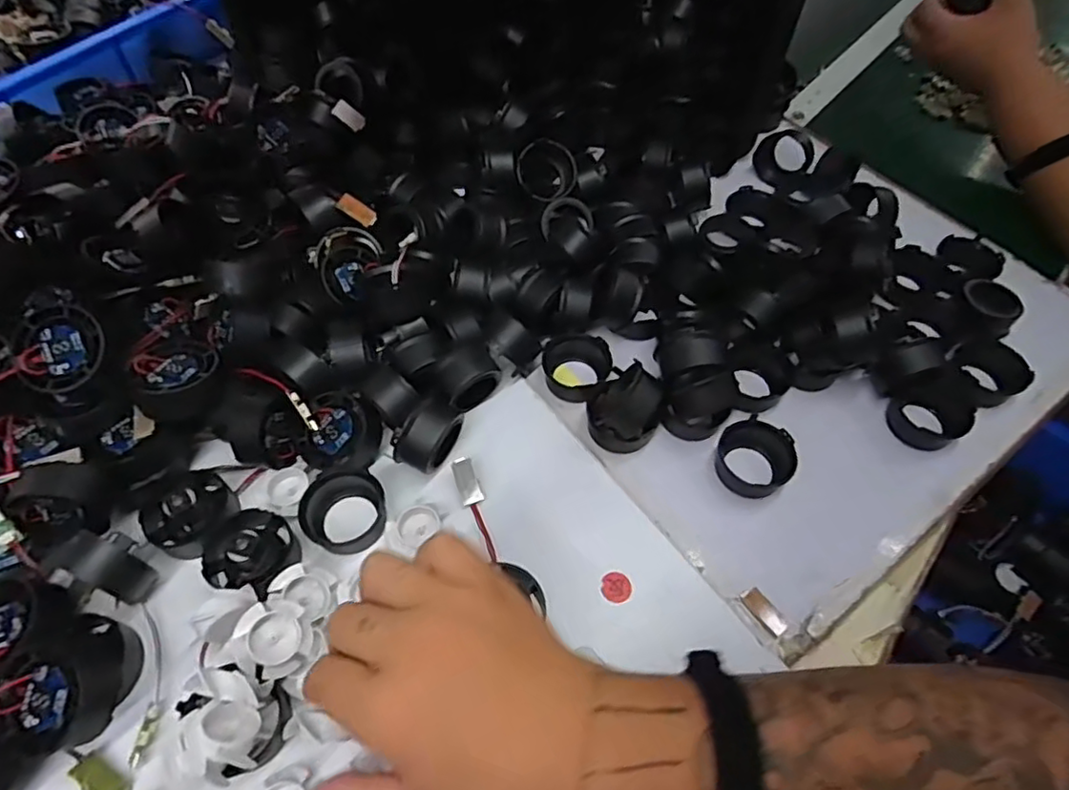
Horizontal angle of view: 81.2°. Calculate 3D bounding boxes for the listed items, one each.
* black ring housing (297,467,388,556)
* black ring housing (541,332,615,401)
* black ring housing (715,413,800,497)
[{"bbox_3d":[-0.124,0.074,0.411,0.054,0.018,0.053,-1,58,1],"label":"black ring housing"},{"bbox_3d":[0.032,-0.023,0.497,0.056,0.032,0.046,15,60,11],"label":"black ring housing"},{"bbox_3d":[0.157,0.049,0.454,0.052,0.035,0.053,-1,58,1],"label":"black ring housing"}]

